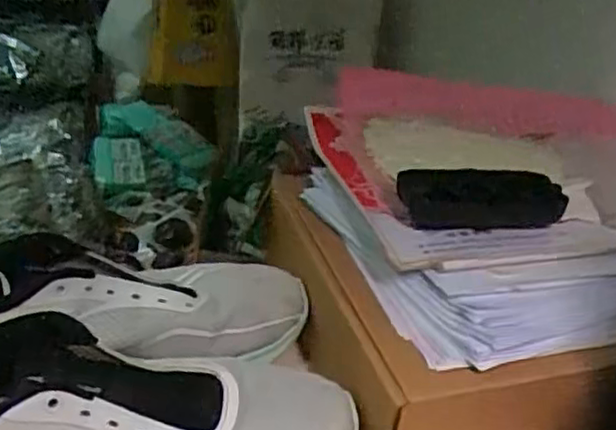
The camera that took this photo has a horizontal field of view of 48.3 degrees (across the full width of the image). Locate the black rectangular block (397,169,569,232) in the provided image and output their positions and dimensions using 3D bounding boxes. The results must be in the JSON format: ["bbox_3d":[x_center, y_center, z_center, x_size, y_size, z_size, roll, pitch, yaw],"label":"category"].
[{"bbox_3d":[0.122,-0.011,0.489,0.102,0.032,0.050,0,31,-10],"label":"black rectangular block"}]

